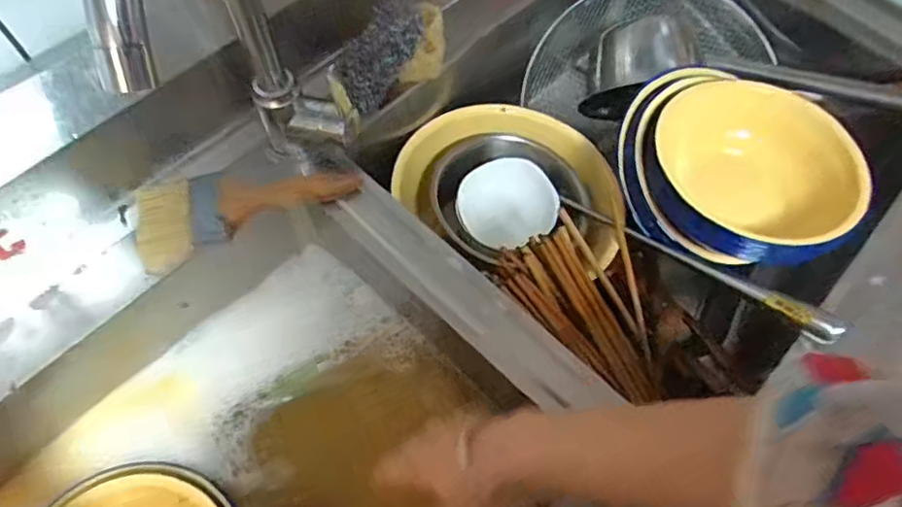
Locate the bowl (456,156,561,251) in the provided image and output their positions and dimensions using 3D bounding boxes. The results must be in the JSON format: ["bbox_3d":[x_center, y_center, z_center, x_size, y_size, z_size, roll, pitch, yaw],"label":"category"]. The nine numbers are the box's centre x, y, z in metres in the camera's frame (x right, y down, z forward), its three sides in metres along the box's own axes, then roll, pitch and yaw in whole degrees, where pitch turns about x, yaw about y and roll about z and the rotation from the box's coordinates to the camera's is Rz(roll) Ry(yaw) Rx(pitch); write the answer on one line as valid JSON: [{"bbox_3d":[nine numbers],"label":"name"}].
[{"bbox_3d":[0.064,-0.058,0.687,0.112,0.046,0.093,-13,64,-8],"label":"bowl"}]

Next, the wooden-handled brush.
[{"bbox_3d":[-0.179,-0.050,0.517,0.188,0.025,0.071,-22,66,-12],"label":"wooden-handled brush"}]

